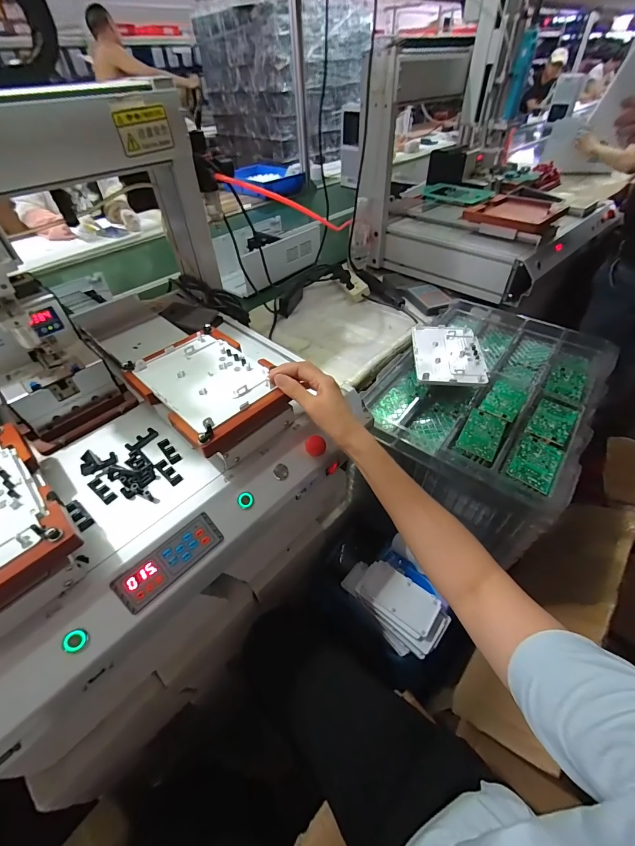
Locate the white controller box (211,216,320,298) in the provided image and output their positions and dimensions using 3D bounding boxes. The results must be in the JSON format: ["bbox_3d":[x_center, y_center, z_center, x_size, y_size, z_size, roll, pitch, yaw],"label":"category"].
[{"bbox_3d":[-0.169,-0.568,1.176,0.200,0.137,0.331,32,56,28],"label":"white controller box"}]

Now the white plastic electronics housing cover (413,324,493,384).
[{"bbox_3d":[0.267,-0.145,0.714,0.129,0.011,0.189,-1,49,9],"label":"white plastic electronics housing cover"}]

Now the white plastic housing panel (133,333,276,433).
[{"bbox_3d":[-0.156,-0.066,0.484,0.177,0.011,0.129,33,56,29],"label":"white plastic housing panel"}]

